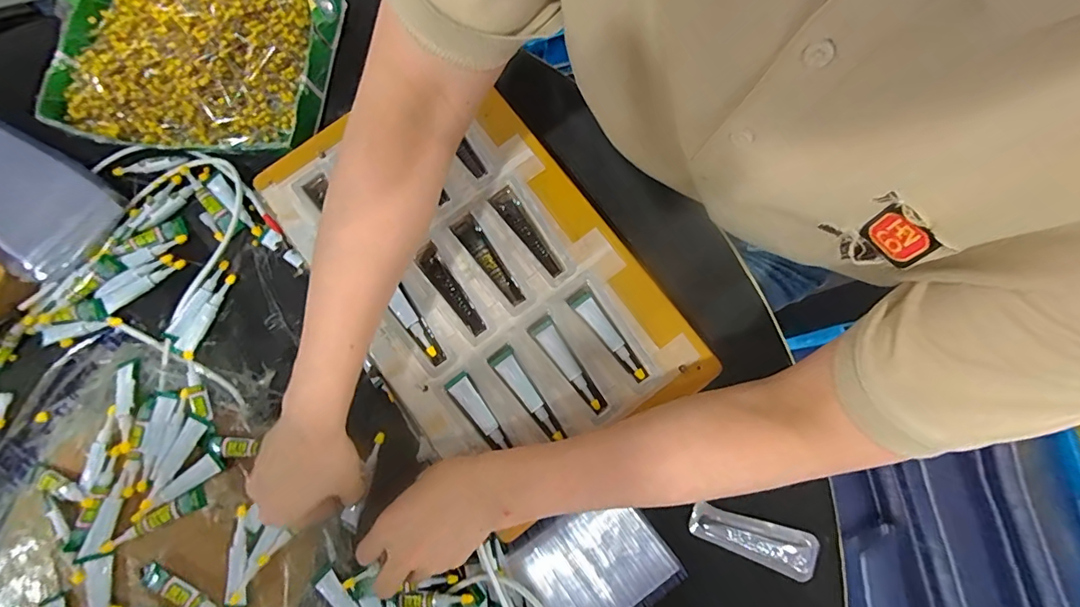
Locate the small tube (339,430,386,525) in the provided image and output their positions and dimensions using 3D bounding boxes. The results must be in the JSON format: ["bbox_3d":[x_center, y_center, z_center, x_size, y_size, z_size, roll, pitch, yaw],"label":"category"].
[{"bbox_3d":[-0.150,0.150,0.389,0.015,0.005,0.079,19,84,3],"label":"small tube"}]

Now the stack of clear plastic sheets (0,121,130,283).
[{"bbox_3d":[-0.484,-0.101,0.423,0.172,0.027,0.103,32,84,6],"label":"stack of clear plastic sheets"}]

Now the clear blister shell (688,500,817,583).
[{"bbox_3d":[0.172,0.193,0.370,0.102,0.021,0.034,16,82,4],"label":"clear blister shell"}]

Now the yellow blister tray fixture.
[{"bbox_3d":[-0.051,-0.024,0.396,0.226,0.034,0.369,-37,82,-4],"label":"yellow blister tray fixture"}]

